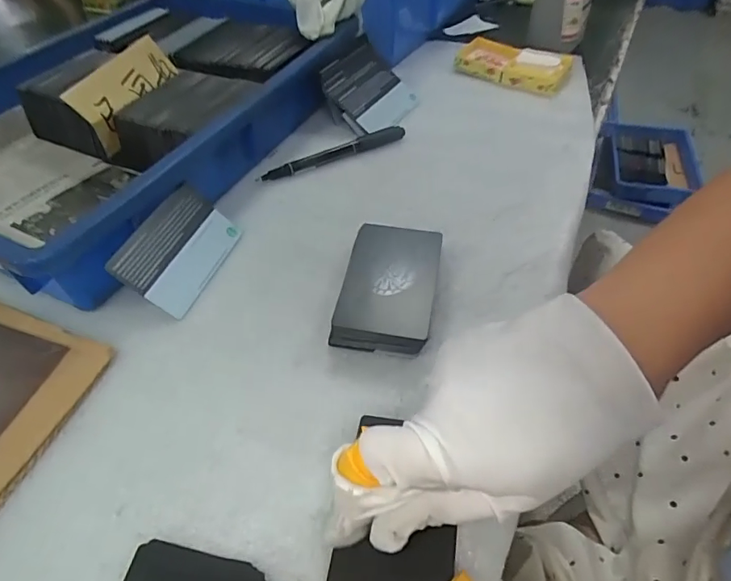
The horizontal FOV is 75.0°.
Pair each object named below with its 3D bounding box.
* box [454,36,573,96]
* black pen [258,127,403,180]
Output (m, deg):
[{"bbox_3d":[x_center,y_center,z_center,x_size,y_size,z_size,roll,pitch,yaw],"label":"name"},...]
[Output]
[{"bbox_3d":[0.155,-0.237,0.500,0.111,0.027,0.065,23,53,21],"label":"box"},{"bbox_3d":[-0.026,-0.116,0.406,0.135,0.012,0.016,-24,51,-19],"label":"black pen"}]

